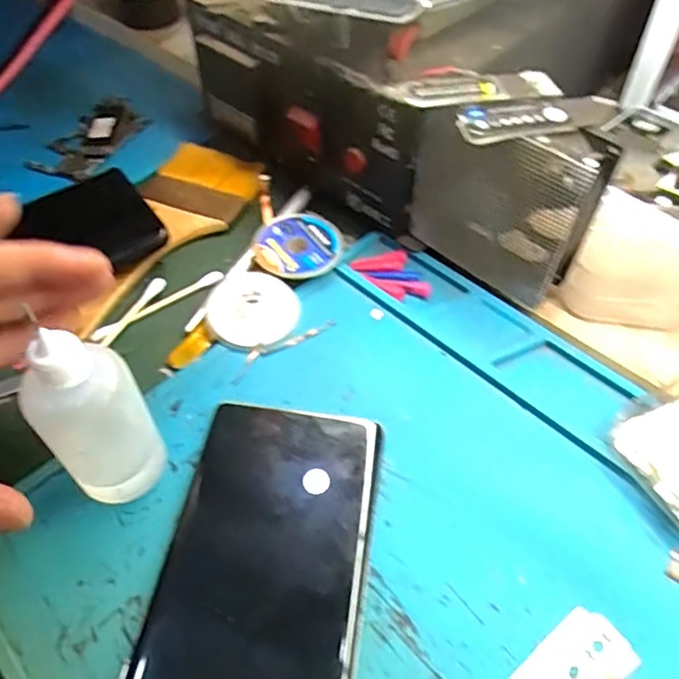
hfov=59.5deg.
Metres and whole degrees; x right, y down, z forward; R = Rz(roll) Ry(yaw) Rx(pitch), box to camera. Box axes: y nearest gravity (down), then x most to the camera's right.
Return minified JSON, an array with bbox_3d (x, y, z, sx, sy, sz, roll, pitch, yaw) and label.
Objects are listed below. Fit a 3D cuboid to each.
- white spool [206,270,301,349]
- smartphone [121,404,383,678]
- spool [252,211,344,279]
[{"bbox_3d":[-0.042,-0.016,0.289,0.043,0.011,0.045,-1,51,1],"label":"white spool"},{"bbox_3d":[-0.031,0.094,0.202,0.071,0.012,0.158,6,52,7],"label":"smartphone"},{"bbox_3d":[-0.022,-0.049,0.312,0.045,0.010,0.043,-1,51,1],"label":"spool"}]

